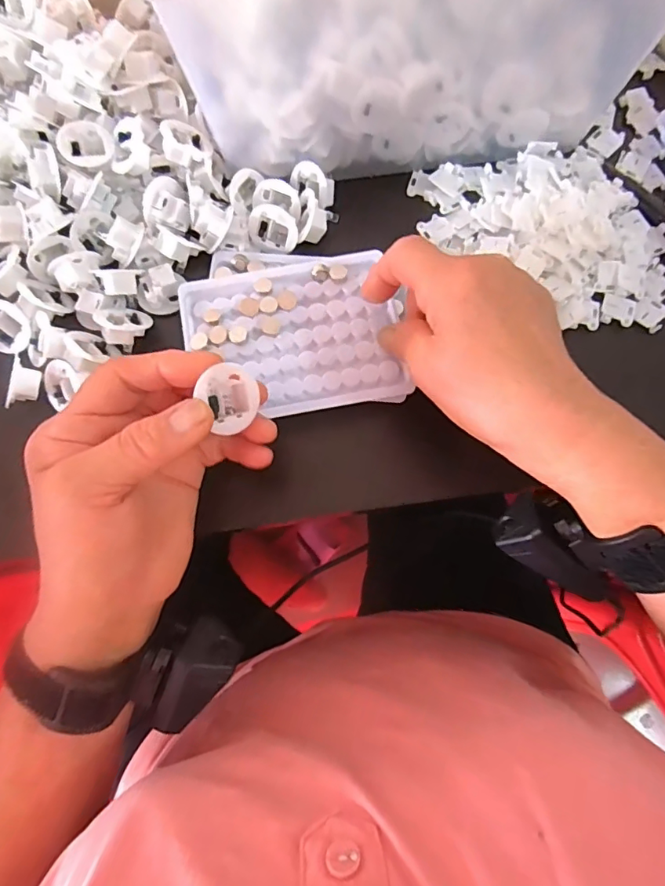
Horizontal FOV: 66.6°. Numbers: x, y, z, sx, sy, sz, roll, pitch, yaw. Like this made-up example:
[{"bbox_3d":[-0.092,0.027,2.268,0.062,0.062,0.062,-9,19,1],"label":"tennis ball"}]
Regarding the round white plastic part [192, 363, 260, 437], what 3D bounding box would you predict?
[{"bbox_3d":[-0.051,-0.023,0.242,0.027,0.028,0.014,-42,35,-23],"label":"round white plastic part"}]

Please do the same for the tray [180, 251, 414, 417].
[{"bbox_3d":[-0.024,-0.067,0.307,0.127,0.009,0.098,-6,75,-1],"label":"tray"}]

